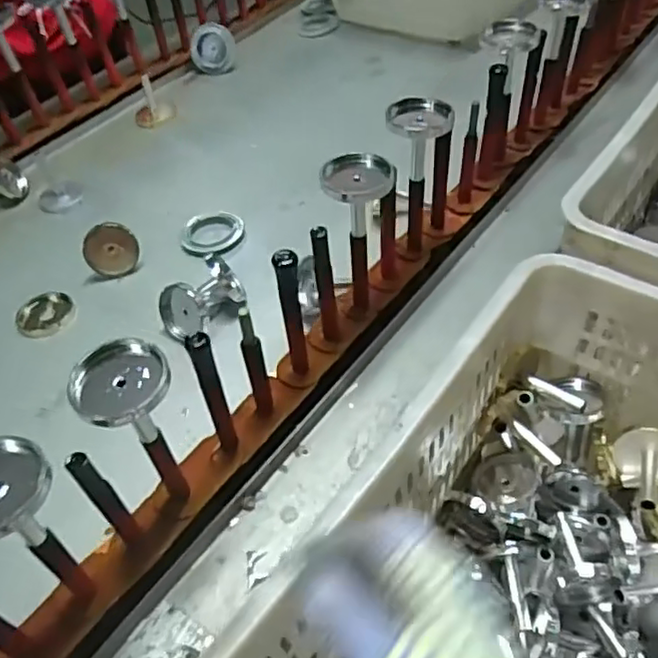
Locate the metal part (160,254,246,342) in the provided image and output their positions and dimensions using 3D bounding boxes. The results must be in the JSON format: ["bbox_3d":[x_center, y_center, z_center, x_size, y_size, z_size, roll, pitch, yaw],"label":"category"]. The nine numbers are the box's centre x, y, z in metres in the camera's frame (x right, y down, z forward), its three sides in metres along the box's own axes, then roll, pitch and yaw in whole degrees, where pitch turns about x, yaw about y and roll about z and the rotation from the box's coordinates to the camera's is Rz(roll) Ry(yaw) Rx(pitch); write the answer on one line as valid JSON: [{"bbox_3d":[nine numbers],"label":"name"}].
[{"bbox_3d":[-0.141,-0.035,0.740,0.099,0.049,0.071,-29,50,-20],"label":"metal part"}]

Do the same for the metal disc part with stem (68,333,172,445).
[{"bbox_3d":[-0.144,0.049,0.466,0.063,0.075,0.068,-4,46,4],"label":"metal disc part with stem"}]

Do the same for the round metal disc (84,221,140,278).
[{"bbox_3d":[-0.277,-0.102,0.835,0.066,0.067,0.018,-54,21,8],"label":"round metal disc"}]

